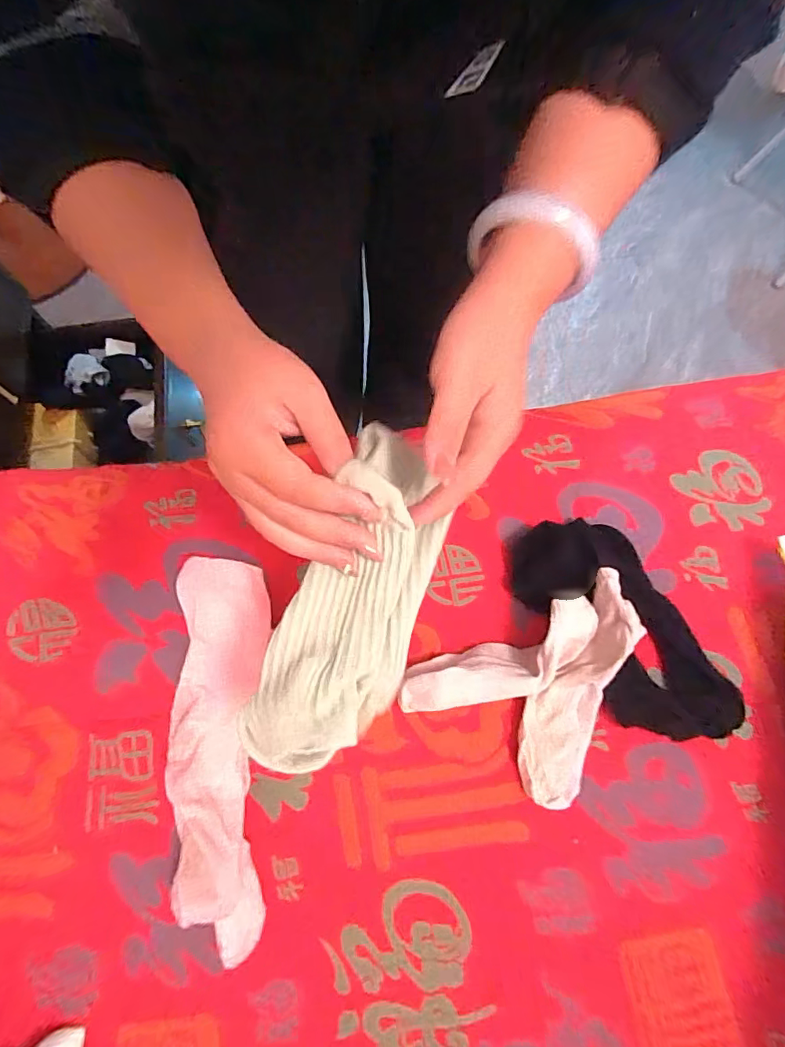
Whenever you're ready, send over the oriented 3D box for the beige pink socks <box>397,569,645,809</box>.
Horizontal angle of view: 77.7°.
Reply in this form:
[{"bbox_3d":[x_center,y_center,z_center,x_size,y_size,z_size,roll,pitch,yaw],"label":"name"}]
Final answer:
[{"bbox_3d":[0.116,0.140,0.373,0.187,0.061,0.136,-26,75,-7],"label":"beige pink socks"}]

